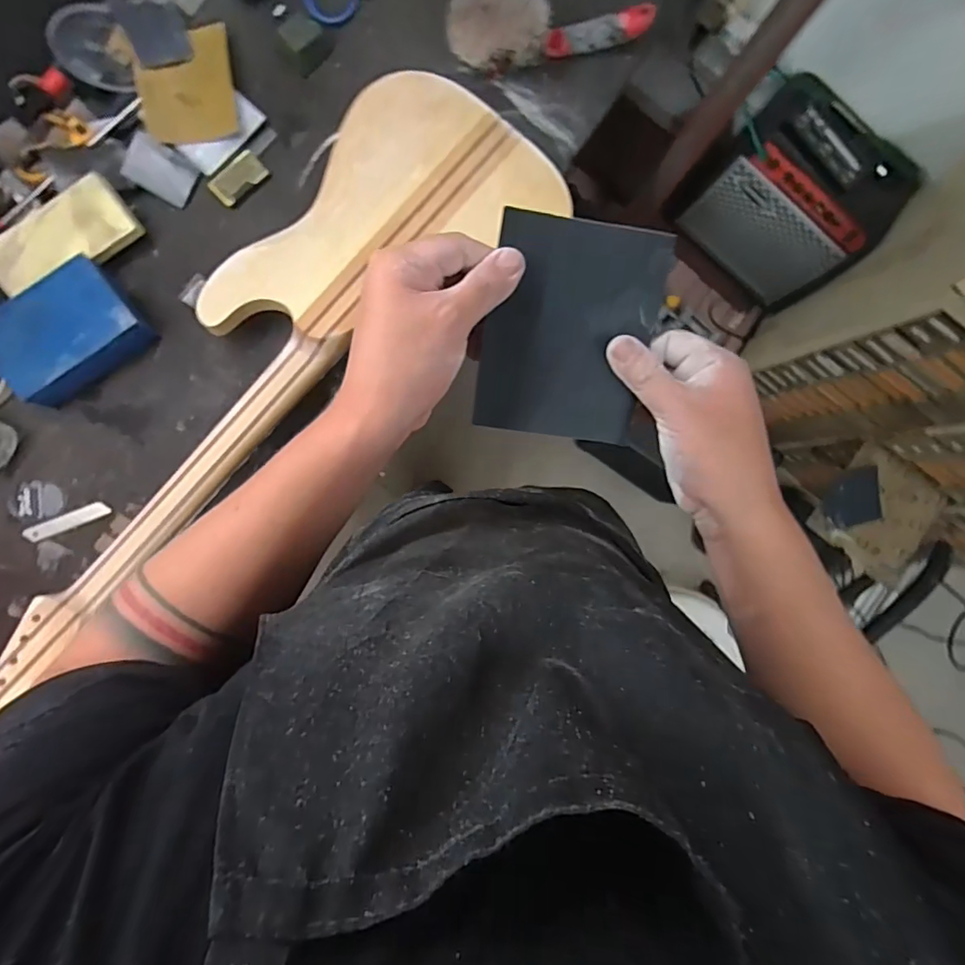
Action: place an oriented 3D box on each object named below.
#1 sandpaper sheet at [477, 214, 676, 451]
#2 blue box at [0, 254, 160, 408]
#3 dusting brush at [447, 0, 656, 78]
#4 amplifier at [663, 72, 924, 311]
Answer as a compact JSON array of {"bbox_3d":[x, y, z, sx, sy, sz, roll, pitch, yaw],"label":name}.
[{"bbox_3d":[0.059,-0.100,0.360,0.111,0.010,0.136,7,106,-4],"label":"sandpaper sheet"},{"bbox_3d":[-0.504,-0.181,0.649,0.165,0.058,0.111,-39,94,-5],"label":"blue box"},{"bbox_3d":[0.089,-0.603,0.702,0.274,0.086,0.092,-20,92,-6],"label":"dusting brush"},{"bbox_3d":[0.572,-0.542,1.017,0.328,0.266,0.209,35,86,-5],"label":"amplifier"}]

